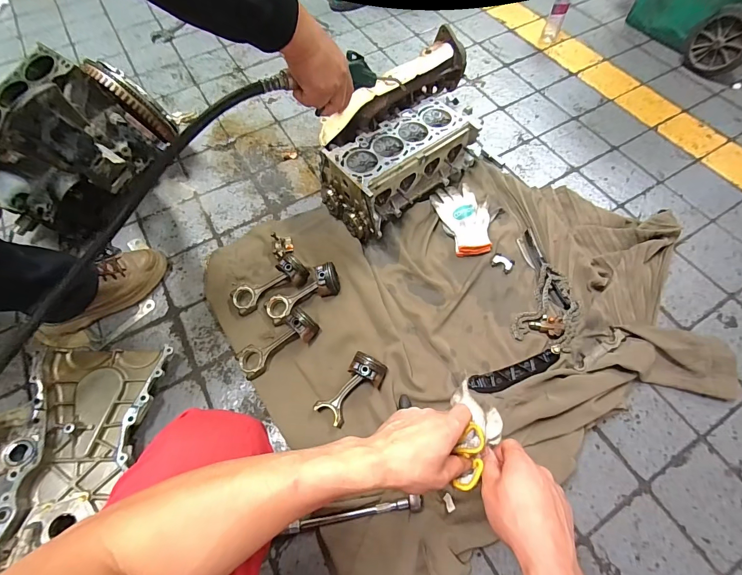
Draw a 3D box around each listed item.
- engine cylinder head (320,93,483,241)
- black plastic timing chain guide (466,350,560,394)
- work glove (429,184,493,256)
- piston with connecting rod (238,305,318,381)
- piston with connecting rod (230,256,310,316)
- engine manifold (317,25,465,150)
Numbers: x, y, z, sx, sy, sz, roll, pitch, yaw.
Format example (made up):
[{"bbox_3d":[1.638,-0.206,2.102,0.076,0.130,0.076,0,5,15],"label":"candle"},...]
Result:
[{"bbox_3d":[0.066,-0.303,0.873,0.374,0.160,0.205,-38,71,-14],"label":"engine cylinder head"},{"bbox_3d":[0.296,0.175,0.726,0.191,0.013,0.043,-19,67,-7],"label":"black plastic timing chain guide"},{"bbox_3d":[0.241,-0.178,0.890,0.130,0.035,0.198,-15,67,-5],"label":"work glove"},{"bbox_3d":[-0.200,0.117,0.746,0.177,0.057,0.081,-39,71,-14],"label":"piston with connecting rod"},{"bbox_3d":[-0.234,-0.012,0.806,0.183,0.057,0.075,-26,68,-9],"label":"piston with connecting rod"},{"bbox_3d":[0.048,-0.460,0.836,0.402,0.104,0.088,-35,68,-16],"label":"engine manifold"}]

